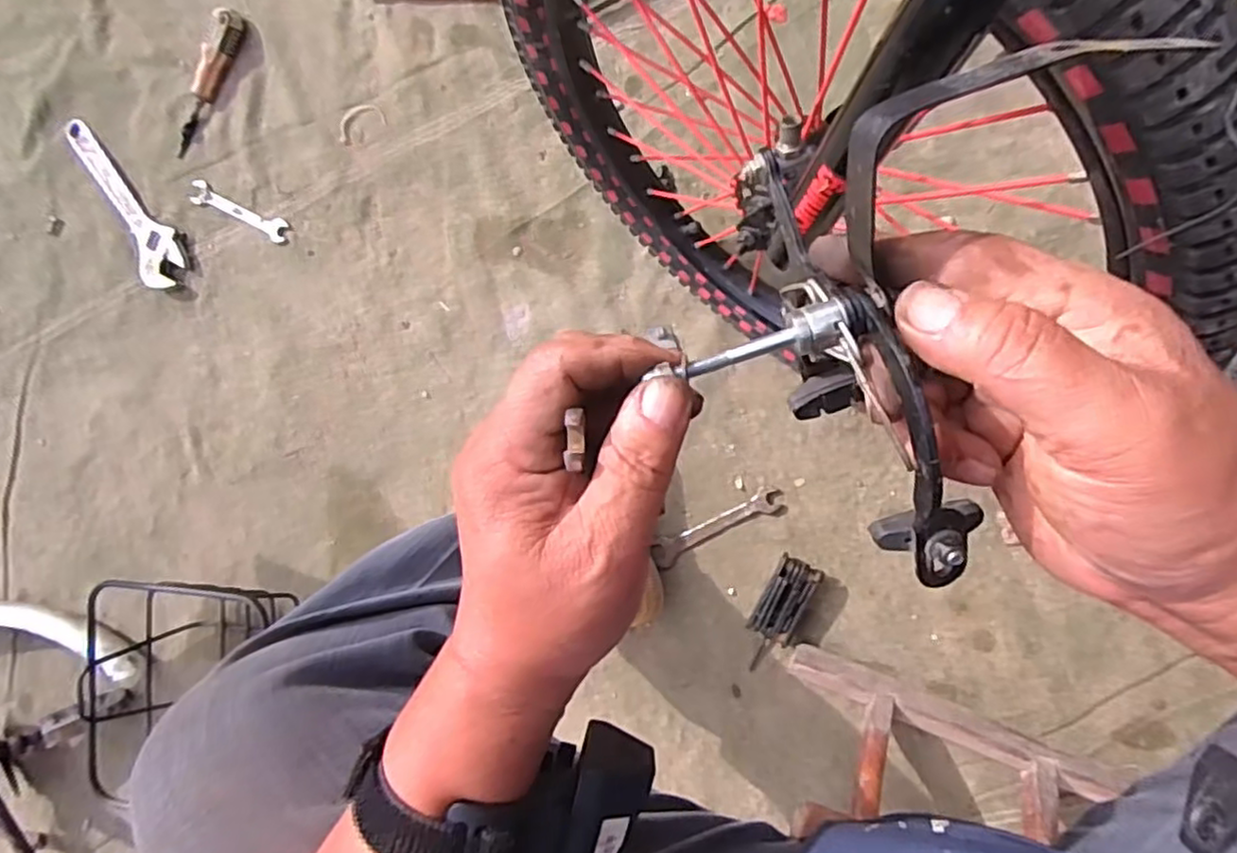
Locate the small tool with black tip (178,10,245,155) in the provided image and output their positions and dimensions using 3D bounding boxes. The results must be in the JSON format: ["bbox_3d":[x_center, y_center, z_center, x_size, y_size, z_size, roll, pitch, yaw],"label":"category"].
[{"bbox_3d":[-0.498,-0.412,0.833,0.034,0.033,0.179,34,100,11],"label":"small tool with black tip"}]

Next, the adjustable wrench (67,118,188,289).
[{"bbox_3d":[-0.613,-0.286,0.867,0.067,0.020,0.241,-31,84,14],"label":"adjustable wrench"}]

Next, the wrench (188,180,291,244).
[{"bbox_3d":[-0.464,-0.262,0.845,0.140,0.009,0.028,27,98,13],"label":"wrench"}]

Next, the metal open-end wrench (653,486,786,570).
[{"bbox_3d":[0.103,0.106,0.732,0.147,0.007,0.030,-31,84,14],"label":"metal open-end wrench"}]

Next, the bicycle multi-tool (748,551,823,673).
[{"bbox_3d":[0.162,0.193,0.707,0.045,0.025,0.123,26,98,13],"label":"bicycle multi-tool"}]

